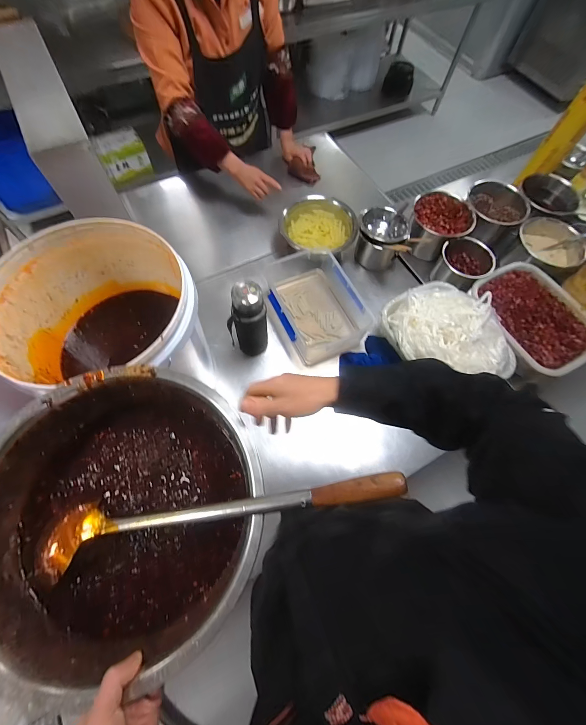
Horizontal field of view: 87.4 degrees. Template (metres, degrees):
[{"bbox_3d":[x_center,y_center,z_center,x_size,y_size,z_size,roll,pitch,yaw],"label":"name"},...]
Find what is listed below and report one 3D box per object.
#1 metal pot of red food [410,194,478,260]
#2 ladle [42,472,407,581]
[{"bbox_3d":[0.478,-0.439,1.017,0.187,0.148,0.182,0,64,-1],"label":"metal pot of red food"},{"bbox_3d":[-0.090,0.190,0.381,0.446,0.059,0.066,-13,64,9],"label":"ladle"}]

